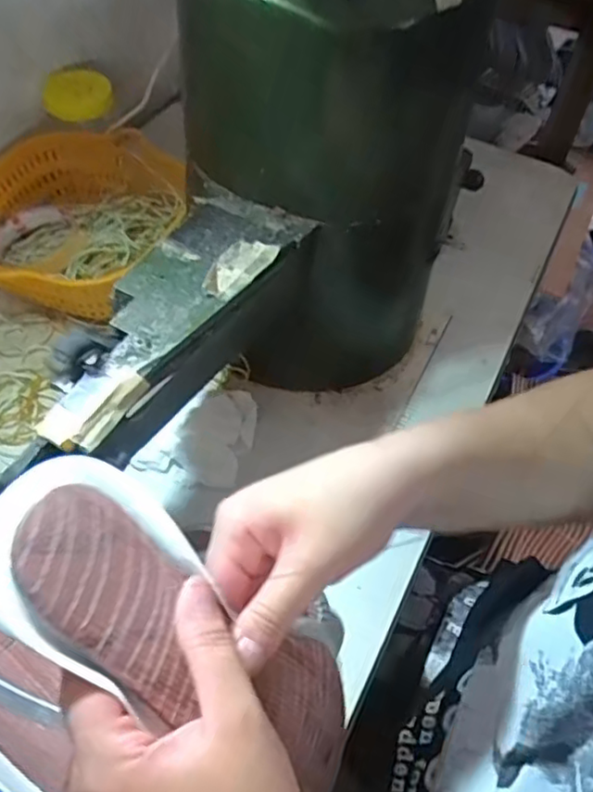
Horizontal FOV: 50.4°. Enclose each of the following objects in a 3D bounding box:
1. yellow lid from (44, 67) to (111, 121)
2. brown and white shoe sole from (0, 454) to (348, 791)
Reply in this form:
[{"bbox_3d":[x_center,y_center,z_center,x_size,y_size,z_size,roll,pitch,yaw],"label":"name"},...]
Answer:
[{"bbox_3d":[-0.222,-0.310,0.649,0.073,0.044,0.012,-30,37,-31],"label":"yellow lid"},{"bbox_3d":[-0.040,0.111,0.284,0.022,0.217,0.073,-15,38,45],"label":"brown and white shoe sole"}]

